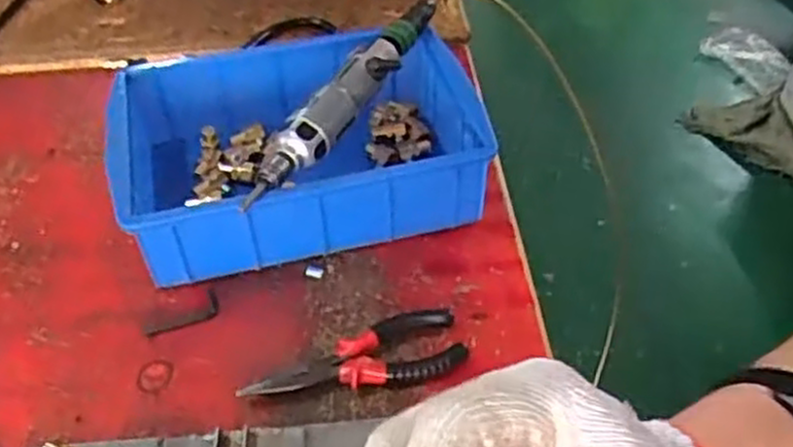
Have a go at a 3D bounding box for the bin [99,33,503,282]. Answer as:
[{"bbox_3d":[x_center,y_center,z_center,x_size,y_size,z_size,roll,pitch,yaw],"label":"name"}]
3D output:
[{"bbox_3d":[-0.078,-0.063,0.663,0.290,0.088,0.199,-11,46,-10],"label":"bin"}]

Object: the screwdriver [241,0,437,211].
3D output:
[{"bbox_3d":[-0.034,-0.112,0.632,0.040,0.033,0.284,22,49,22],"label":"screwdriver"}]

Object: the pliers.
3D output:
[{"bbox_3d":[-0.029,0.096,0.549,0.154,0.020,0.053,-10,46,-9],"label":"pliers"}]

